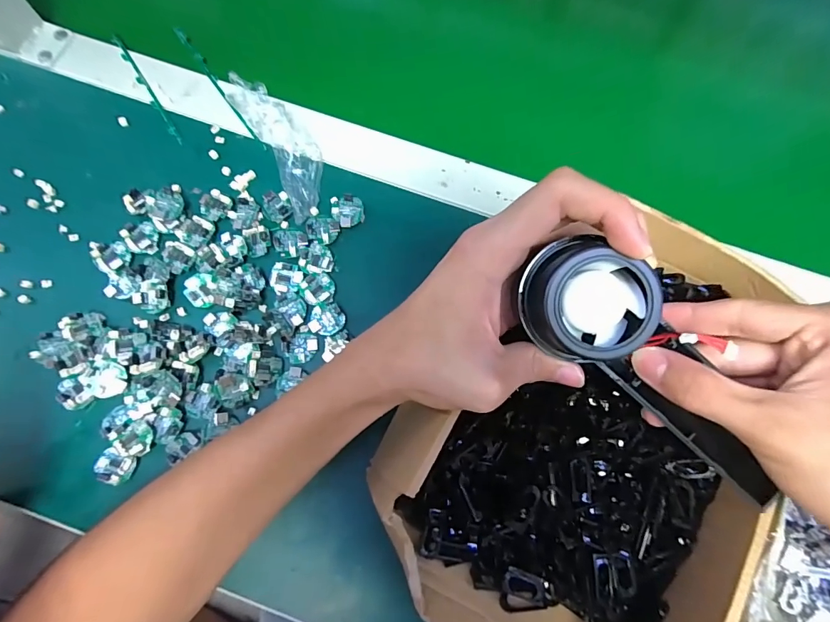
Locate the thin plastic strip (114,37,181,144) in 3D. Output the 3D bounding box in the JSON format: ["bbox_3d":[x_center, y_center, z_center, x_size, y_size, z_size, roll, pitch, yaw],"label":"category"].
[{"bbox_3d":[-0.222,-0.185,0.352,0.006,0.004,0.126,-32,76,-10],"label":"thin plastic strip"}]

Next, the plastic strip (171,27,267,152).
[{"bbox_3d":[-0.165,-0.191,0.352,0.007,0.005,0.154,-34,76,-10],"label":"plastic strip"}]

